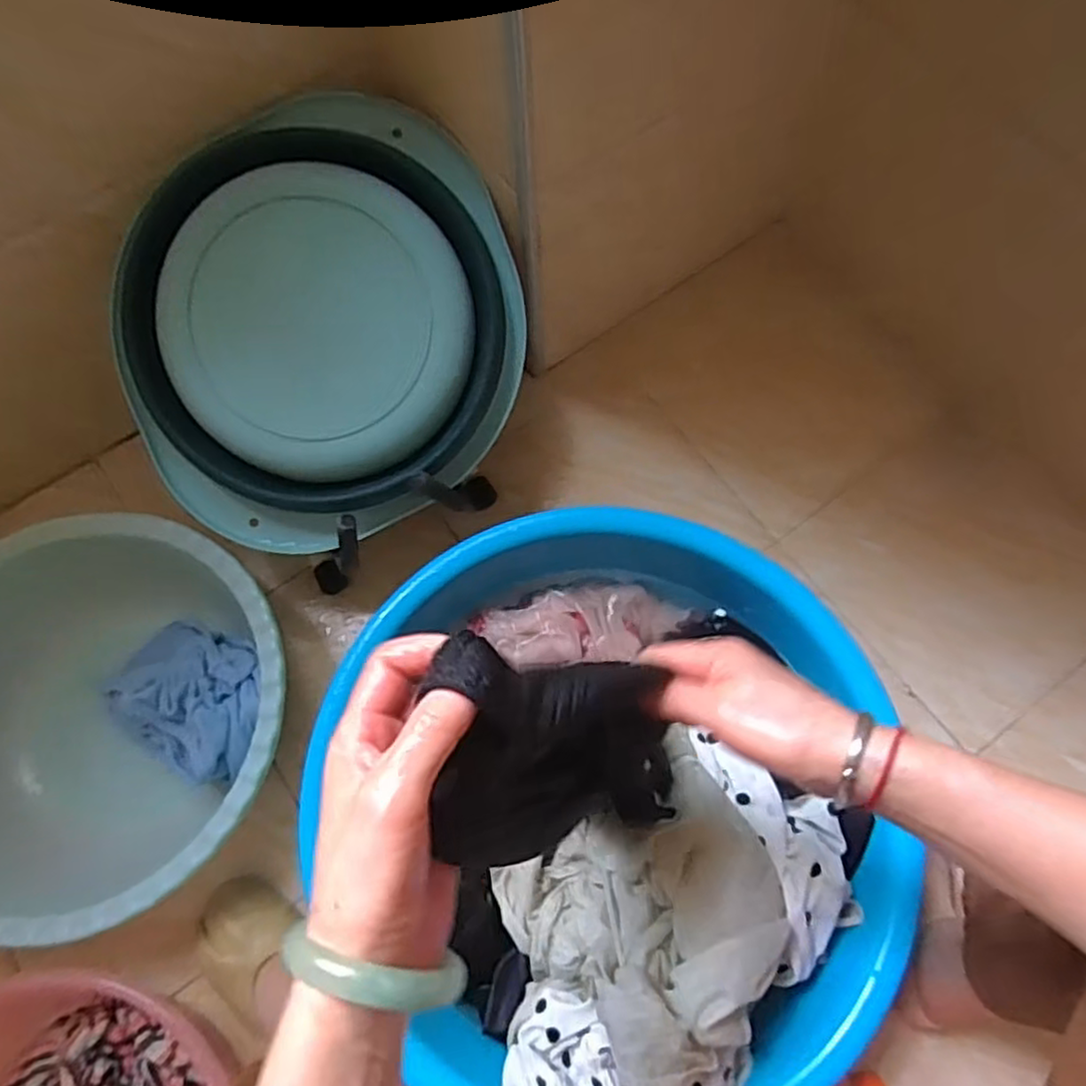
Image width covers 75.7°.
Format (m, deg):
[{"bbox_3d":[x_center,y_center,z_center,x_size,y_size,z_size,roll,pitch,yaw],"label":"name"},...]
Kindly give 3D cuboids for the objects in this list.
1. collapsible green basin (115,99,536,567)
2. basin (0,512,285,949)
[{"bbox_3d":[-0.199,-0.189,0.653,0.399,0.096,0.383,-37,100,0],"label":"collapsible green basin"},{"bbox_3d":[-0.444,0.167,0.694,0.359,0.131,0.372,0,71,1],"label":"basin"}]

